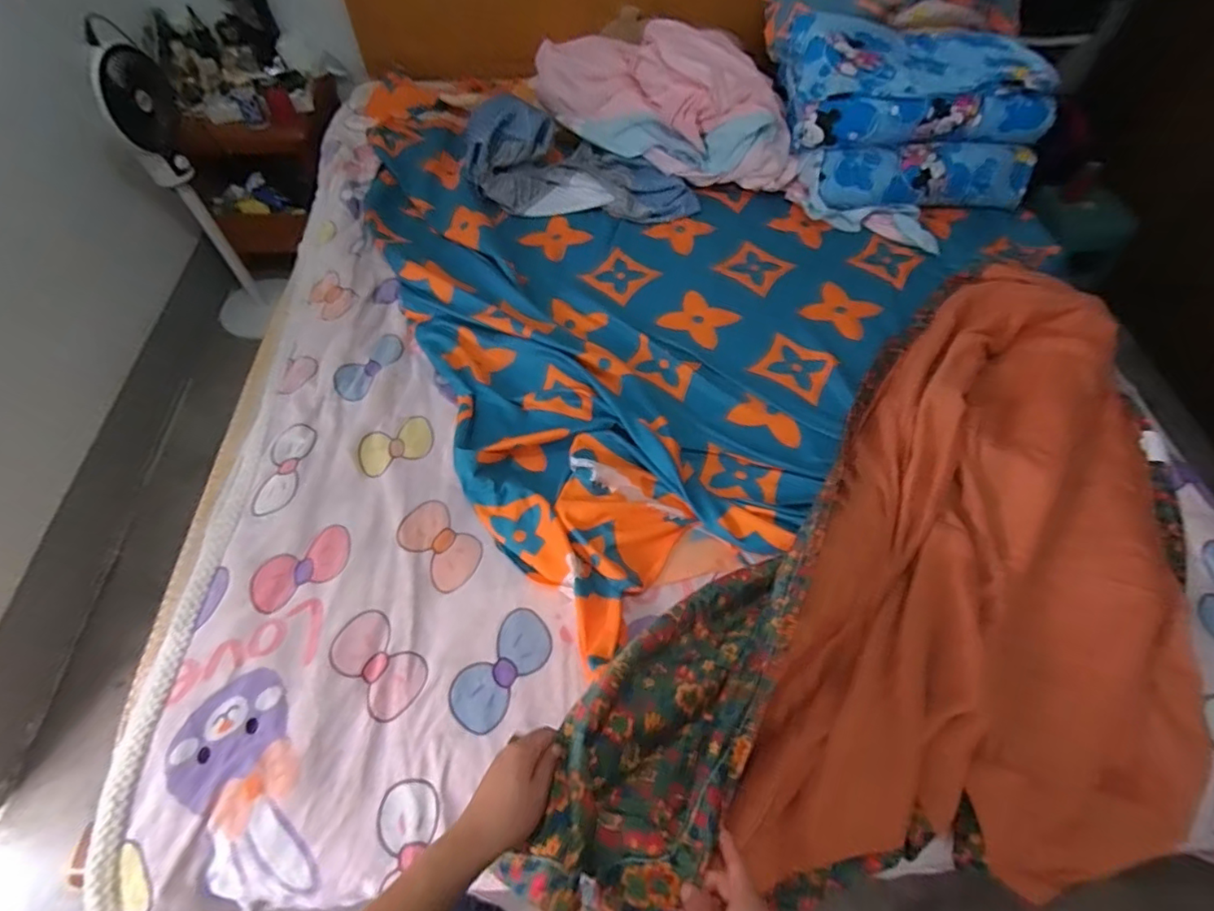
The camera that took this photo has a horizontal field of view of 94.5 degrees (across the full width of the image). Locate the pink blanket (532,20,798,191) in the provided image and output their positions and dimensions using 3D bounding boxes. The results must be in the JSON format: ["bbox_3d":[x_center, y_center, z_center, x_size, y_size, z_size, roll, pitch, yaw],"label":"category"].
[{"bbox_3d":[0.142,-0.902,1.419,0.733,0.242,0.257,26,61,16],"label":"pink blanket"}]

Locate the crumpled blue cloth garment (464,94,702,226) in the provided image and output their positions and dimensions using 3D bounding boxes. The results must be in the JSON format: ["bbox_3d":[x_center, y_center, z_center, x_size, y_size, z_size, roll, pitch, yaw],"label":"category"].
[{"bbox_3d":[-0.069,-0.734,1.375,0.586,0.151,0.284,1,57,1],"label":"crumpled blue cloth garment"}]

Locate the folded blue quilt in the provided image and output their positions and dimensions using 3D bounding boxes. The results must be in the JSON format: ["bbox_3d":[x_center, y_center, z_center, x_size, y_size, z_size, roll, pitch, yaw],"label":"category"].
[{"bbox_3d":[0.707,-0.851,1.364,0.533,0.228,0.483,-4,57,-2],"label":"folded blue quilt"}]

